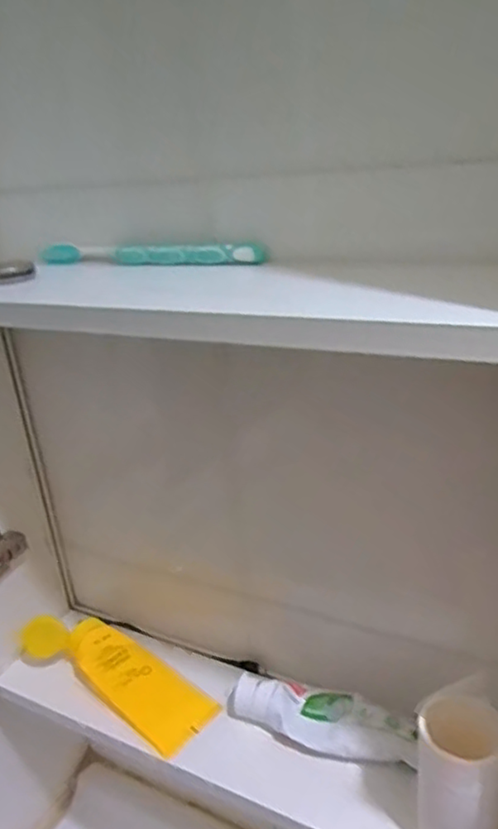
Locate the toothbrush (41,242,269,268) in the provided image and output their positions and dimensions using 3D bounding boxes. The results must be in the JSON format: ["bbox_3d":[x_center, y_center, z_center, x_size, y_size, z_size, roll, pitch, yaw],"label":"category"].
[{"bbox_3d":[-0.071,-0.110,0.438,0.181,0.016,0.011,7,26,27],"label":"toothbrush"}]

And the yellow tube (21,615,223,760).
[{"bbox_3d":[-0.112,0.227,0.552,0.179,0.032,0.062,23,33,23],"label":"yellow tube"}]

